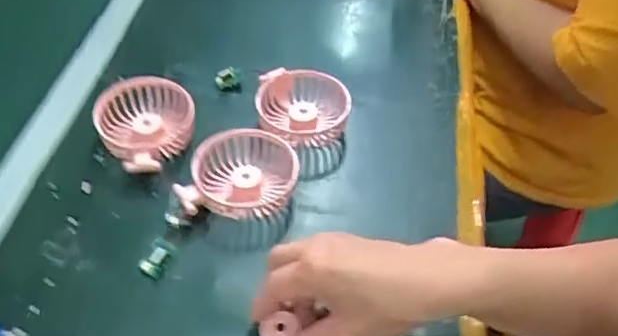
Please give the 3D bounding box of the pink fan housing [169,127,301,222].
[{"bbox_3d":[-0.061,0.007,0.552,0.100,0.041,0.097,3,47,-1],"label":"pink fan housing"}]

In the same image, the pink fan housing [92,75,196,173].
[{"bbox_3d":[-0.154,-0.035,0.584,0.091,0.039,0.108,-3,47,-7],"label":"pink fan housing"}]

